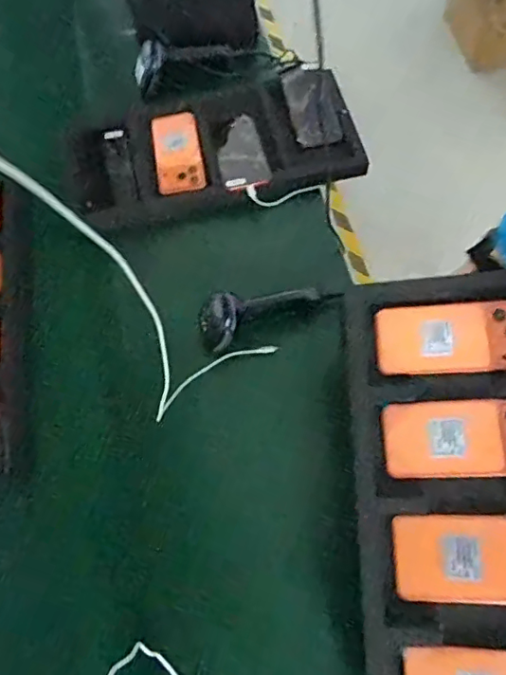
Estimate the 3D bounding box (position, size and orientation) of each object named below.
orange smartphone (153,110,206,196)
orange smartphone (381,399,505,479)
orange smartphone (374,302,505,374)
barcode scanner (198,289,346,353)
[{"bbox_3d":[-0.128,-0.313,0.911,0.078,0.008,0.158,-10,71,0],"label":"orange smartphone"},{"bbox_3d":[0.218,0.102,0.549,0.163,0.005,0.076,-5,71,13],"label":"orange smartphone"},{"bbox_3d":[0.219,0.001,0.585,0.167,0.007,0.072,-4,75,18],"label":"orange smartphone"},{"bbox_3d":[0.019,-0.041,0.766,0.198,0.072,0.056,-18,62,-10],"label":"barcode scanner"}]

